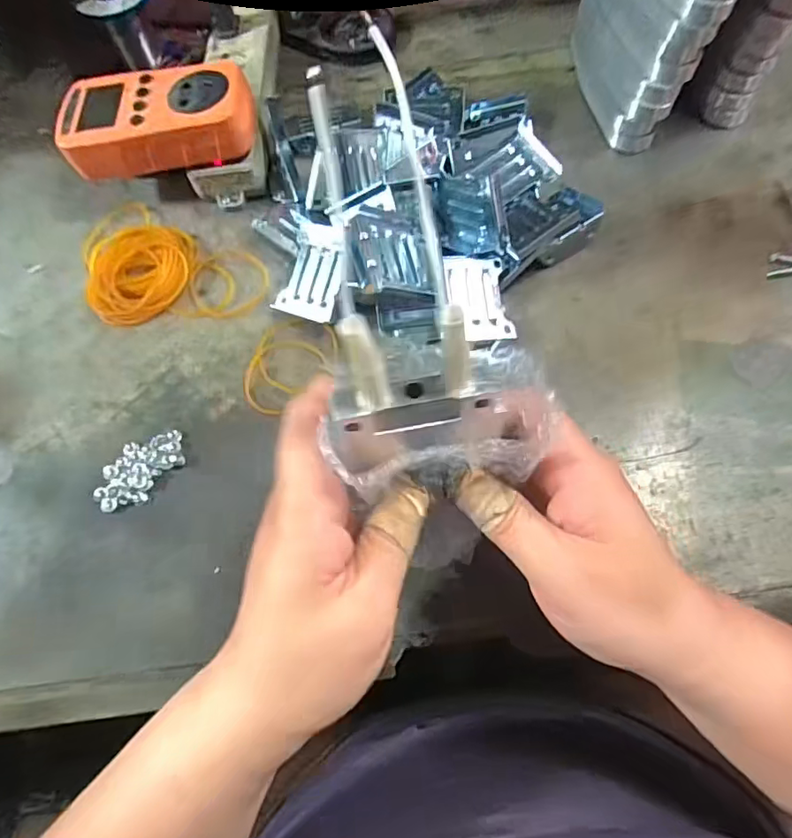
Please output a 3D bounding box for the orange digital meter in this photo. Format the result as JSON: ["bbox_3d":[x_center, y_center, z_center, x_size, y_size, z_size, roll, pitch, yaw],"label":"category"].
[{"bbox_3d":[-0.160,-0.205,0.370,0.129,0.034,0.066,-11,67,-2],"label":"orange digital meter"}]

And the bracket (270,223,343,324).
[{"bbox_3d":[-0.053,-0.097,0.358,0.040,0.010,0.062,18,93,20],"label":"bracket"}]

